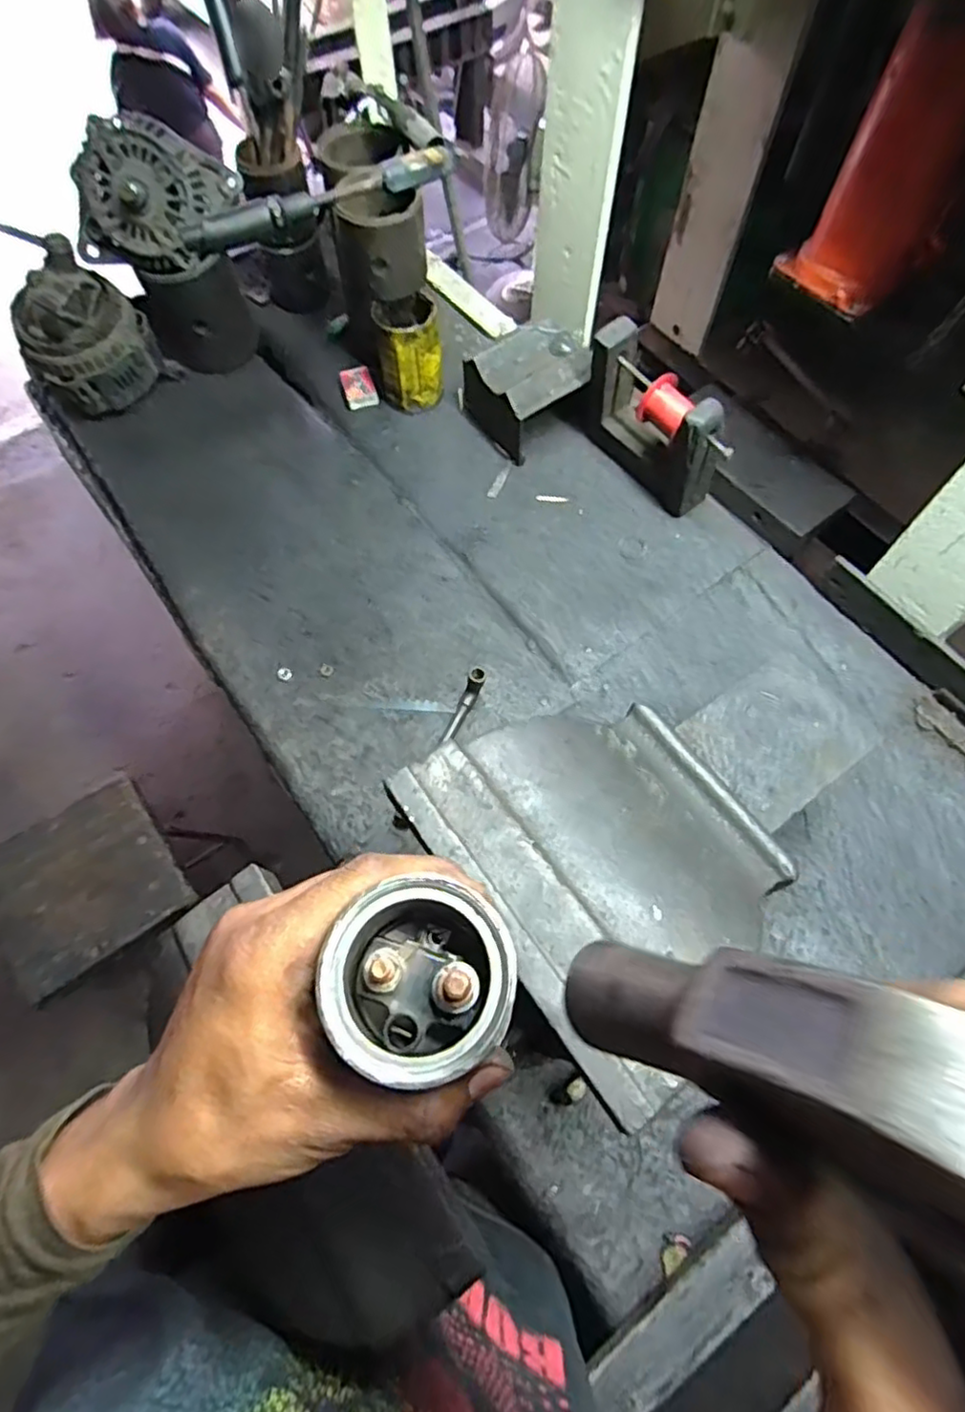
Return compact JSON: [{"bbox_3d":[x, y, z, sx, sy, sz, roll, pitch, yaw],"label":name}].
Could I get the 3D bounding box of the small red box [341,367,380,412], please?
[{"bbox_3d":[-0.158,-0.406,0.838,0.038,0.018,0.052,-20,67,-9],"label":"small red box"}]

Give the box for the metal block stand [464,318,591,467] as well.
[{"bbox_3d":[0.057,-0.384,0.787,0.131,0.090,0.123,-30,69,-13],"label":"metal block stand"}]

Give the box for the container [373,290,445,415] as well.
[{"bbox_3d":[-0.088,-0.428,0.799,0.076,0.110,0.077,-6,65,-3],"label":"container"}]

